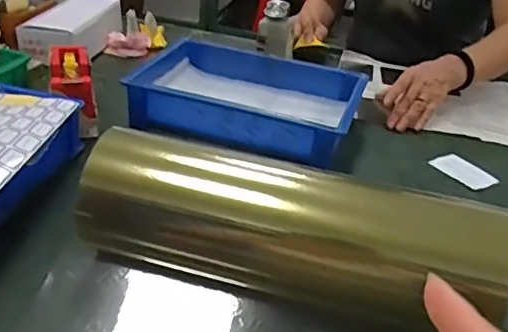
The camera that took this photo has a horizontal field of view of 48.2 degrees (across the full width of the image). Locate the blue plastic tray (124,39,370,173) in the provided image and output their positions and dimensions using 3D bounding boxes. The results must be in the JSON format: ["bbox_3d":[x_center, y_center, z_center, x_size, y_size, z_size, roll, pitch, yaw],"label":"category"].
[{"bbox_3d":[-0.008,-0.100,0.818,0.302,0.068,0.232,12,32,9],"label":"blue plastic tray"}]

